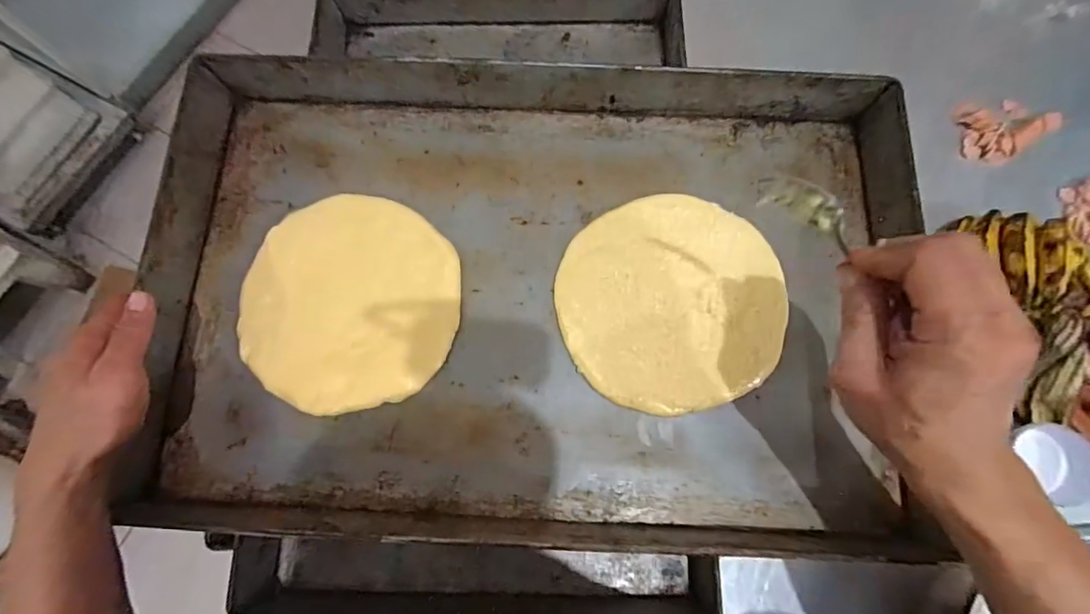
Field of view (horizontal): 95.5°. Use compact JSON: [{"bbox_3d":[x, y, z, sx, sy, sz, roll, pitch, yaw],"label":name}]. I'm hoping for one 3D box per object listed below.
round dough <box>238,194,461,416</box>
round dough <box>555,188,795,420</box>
[{"bbox_3d":[-0.181,-0.006,0.466,0.194,0.022,0.195,-8,75,-1],"label":"round dough"},{"bbox_3d":[0.116,-0.006,0.456,0.199,0.013,0.192,0,75,1],"label":"round dough"}]

